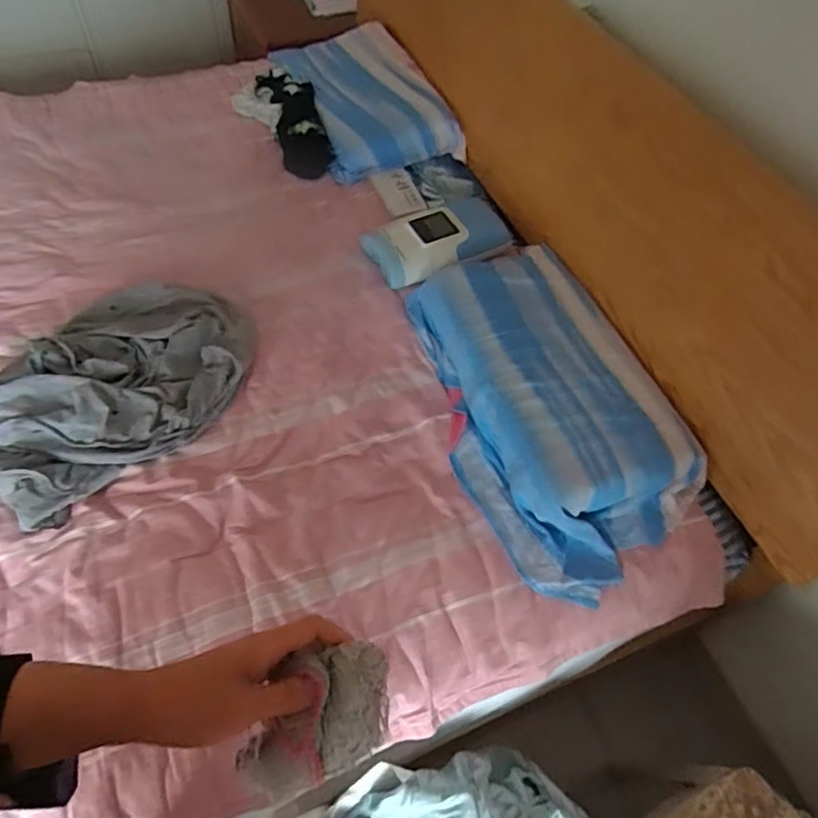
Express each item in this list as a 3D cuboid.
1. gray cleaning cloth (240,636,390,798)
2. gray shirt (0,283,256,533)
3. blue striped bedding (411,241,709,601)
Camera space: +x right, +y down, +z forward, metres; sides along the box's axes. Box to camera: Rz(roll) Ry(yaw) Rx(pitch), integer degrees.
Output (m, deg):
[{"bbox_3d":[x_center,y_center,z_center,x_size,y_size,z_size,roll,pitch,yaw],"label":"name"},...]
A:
[{"bbox_3d":[-0.065,0.210,0.409,0.109,0.065,0.073,-23,62,-18],"label":"gray cleaning cloth"},{"bbox_3d":[-0.511,-0.064,1.030,0.488,0.073,0.367,-39,68,-25],"label":"gray shirt"},{"bbox_3d":[0.244,-0.028,1.044,0.371,0.117,0.665,-14,60,-13],"label":"blue striped bedding"}]

